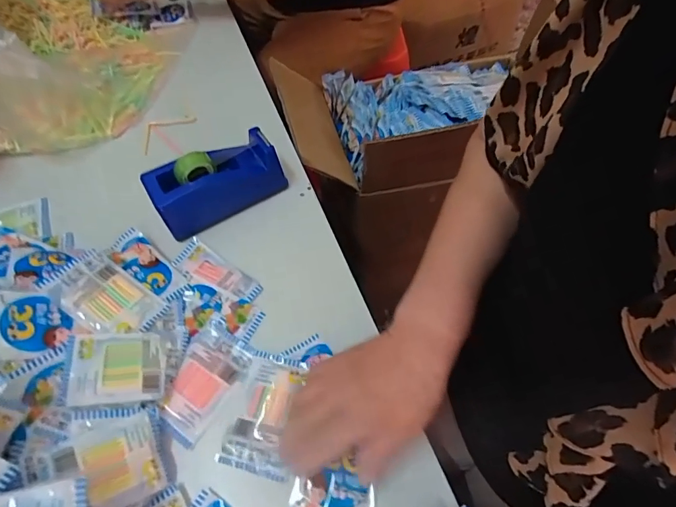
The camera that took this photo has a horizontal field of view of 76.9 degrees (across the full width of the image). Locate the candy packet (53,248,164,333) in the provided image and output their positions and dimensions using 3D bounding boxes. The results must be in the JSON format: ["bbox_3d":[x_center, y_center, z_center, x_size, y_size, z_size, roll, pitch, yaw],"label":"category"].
[{"bbox_3d":[-0.228,0.041,0.418,0.092,0.007,0.063,39,53,4],"label":"candy packet"}]

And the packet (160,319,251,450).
[{"bbox_3d":[-0.129,0.124,0.411,0.058,0.018,0.107,20,61,14],"label":"packet"}]

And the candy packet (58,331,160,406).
[{"bbox_3d":[-0.200,0.101,0.380,0.077,0.005,0.064,0,55,-23],"label":"candy packet"}]

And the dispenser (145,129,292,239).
[{"bbox_3d":[-0.139,-0.084,0.488,0.143,0.067,0.056,-31,62,-16],"label":"dispenser"}]

